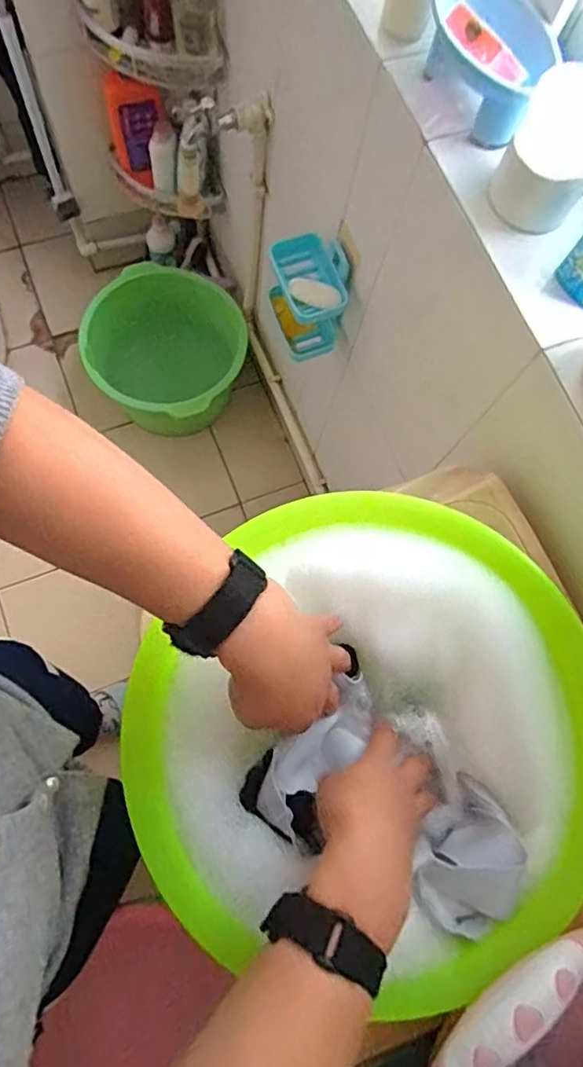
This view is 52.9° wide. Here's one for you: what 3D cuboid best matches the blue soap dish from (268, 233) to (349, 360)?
[{"bbox_3d":[0.027,-0.362,0.902,0.100,0.154,0.118,-19,76,-7],"label":"blue soap dish"}]

